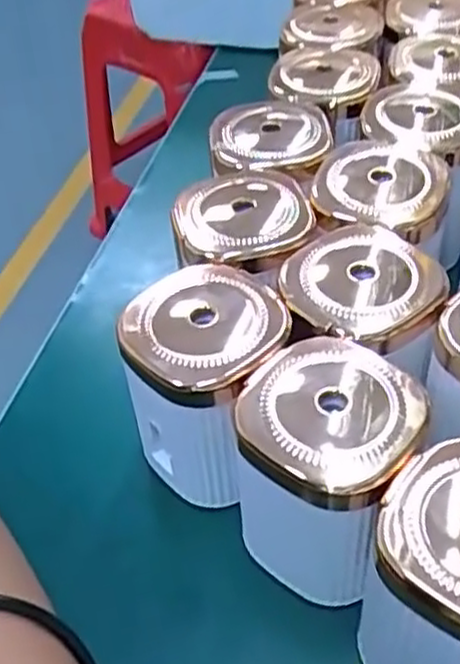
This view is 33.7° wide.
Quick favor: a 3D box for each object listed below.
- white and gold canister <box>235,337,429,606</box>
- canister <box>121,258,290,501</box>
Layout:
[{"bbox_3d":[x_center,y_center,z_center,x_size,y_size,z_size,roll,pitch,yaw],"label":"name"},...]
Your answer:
[{"bbox_3d":[0.034,0.044,0.255,0.054,0.078,0.054,-3,43,3],"label":"white and gold canister"},{"bbox_3d":[-0.008,0.018,0.284,0.057,0.073,0.062,-3,43,3],"label":"canister"}]

